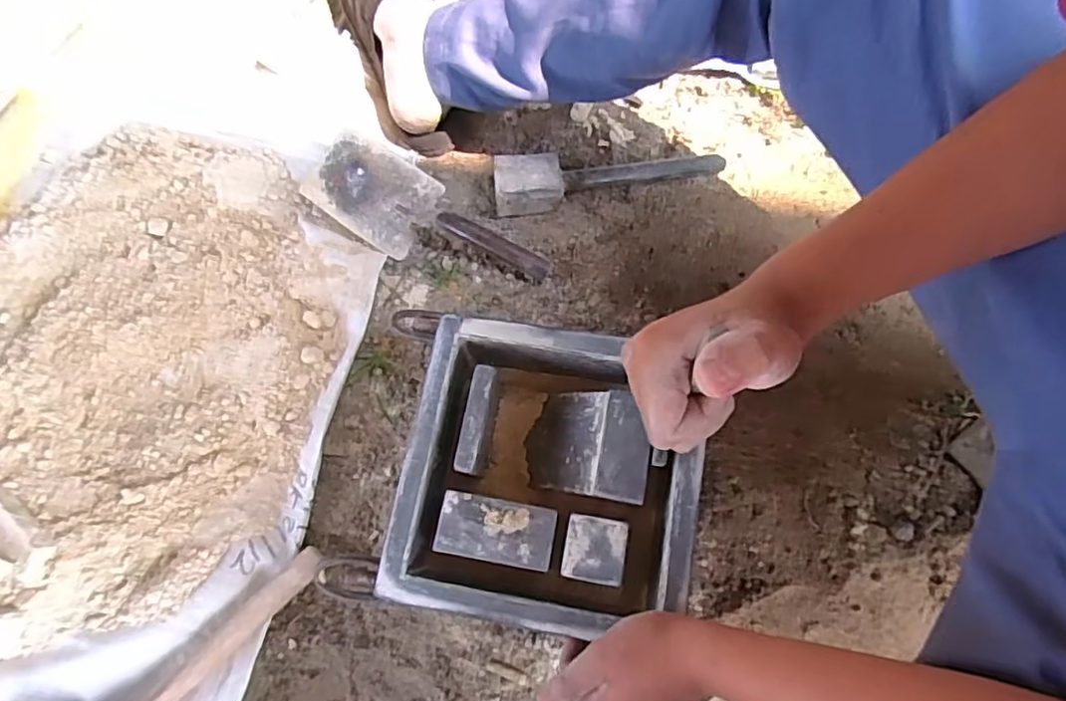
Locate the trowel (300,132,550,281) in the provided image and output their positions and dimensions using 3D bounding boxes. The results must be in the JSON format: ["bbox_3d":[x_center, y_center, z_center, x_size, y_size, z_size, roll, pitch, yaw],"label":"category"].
[{"bbox_3d":[-0.112,-0.147,0.691,0.275,0.047,0.110,28,76,8],"label":"trowel"}]

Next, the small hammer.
[{"bbox_3d":[0.086,-0.199,0.708,0.261,0.038,0.056,-6,74,-1],"label":"small hammer"}]

